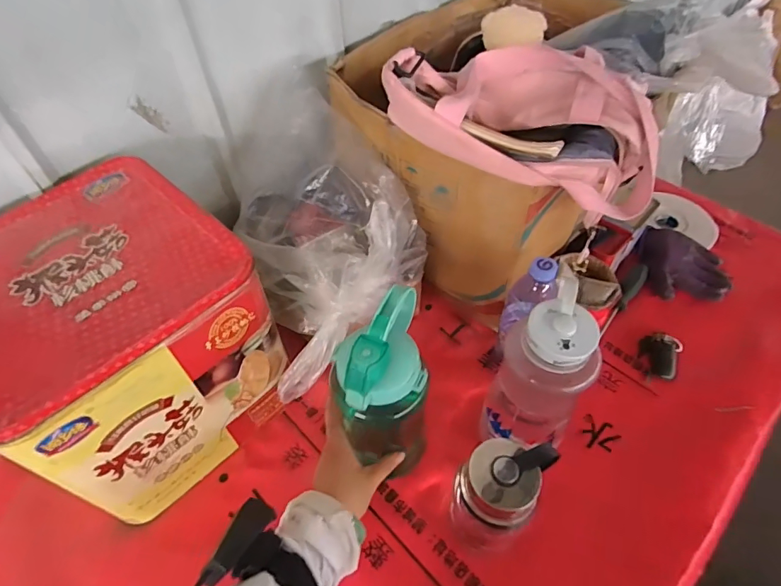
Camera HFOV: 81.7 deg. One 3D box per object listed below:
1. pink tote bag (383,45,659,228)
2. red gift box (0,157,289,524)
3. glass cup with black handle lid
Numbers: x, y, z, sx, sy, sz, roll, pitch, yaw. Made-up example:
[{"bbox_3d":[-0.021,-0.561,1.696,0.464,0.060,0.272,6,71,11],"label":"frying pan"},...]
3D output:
[{"bbox_3d":[0.147,-0.188,0.517,0.291,0.128,0.161,0,50,3],"label":"pink tote bag"},{"bbox_3d":[-0.314,0.058,0.554,0.278,0.278,0.262,36,60,28],"label":"red gift box"},{"bbox_3d":[0.117,0.214,0.478,0.071,0.172,0.084,34,59,27],"label":"glass cup with black handle lid"}]

